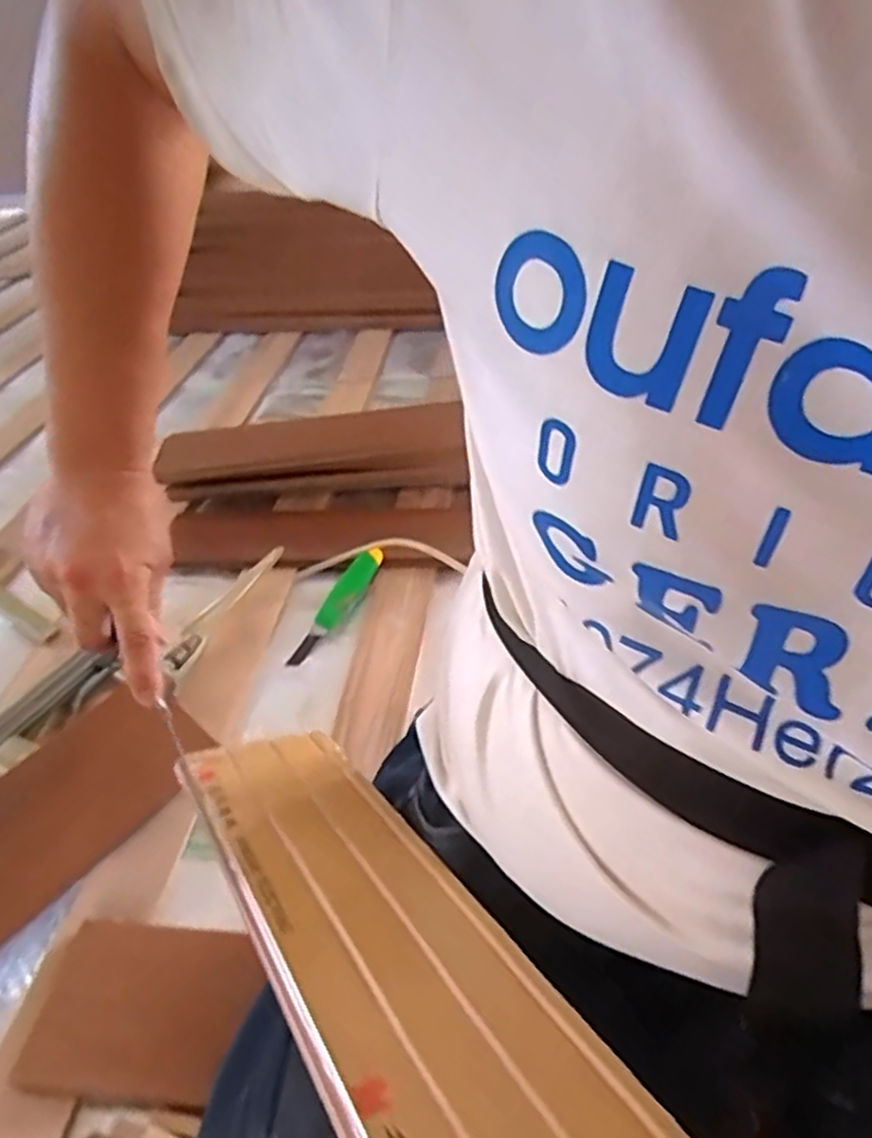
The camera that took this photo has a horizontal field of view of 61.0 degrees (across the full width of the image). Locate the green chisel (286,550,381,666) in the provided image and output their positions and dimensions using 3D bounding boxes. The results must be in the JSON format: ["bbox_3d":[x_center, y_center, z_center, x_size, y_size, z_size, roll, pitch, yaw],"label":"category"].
[{"bbox_3d":[-0.134,0.047,0.976,0.031,0.022,0.199,16,55,27],"label":"green chisel"}]

